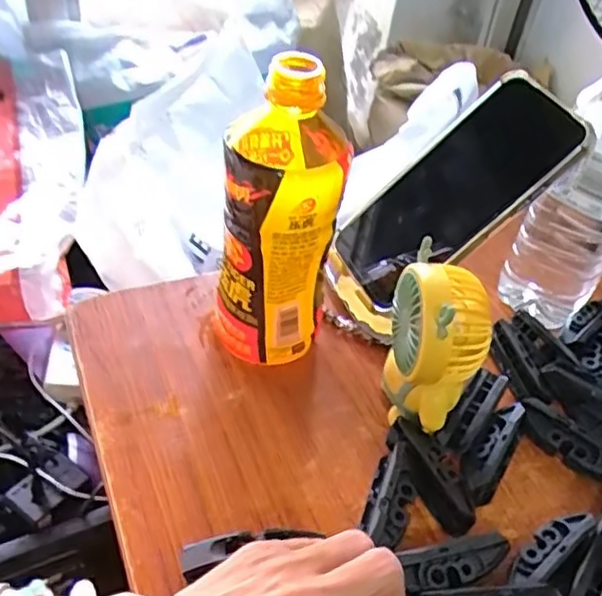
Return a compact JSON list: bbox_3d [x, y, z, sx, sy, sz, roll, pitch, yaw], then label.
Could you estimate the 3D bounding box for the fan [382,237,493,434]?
[{"bbox_3d":[0.075,0.029,0.377,0.052,0.095,0.059,13,43,5],"label":"fan"}]

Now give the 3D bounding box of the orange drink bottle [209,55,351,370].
[{"bbox_3d":[-0.015,-0.045,0.393,0.070,0.185,0.075,3,43,-6],"label":"orange drink bottle"}]

